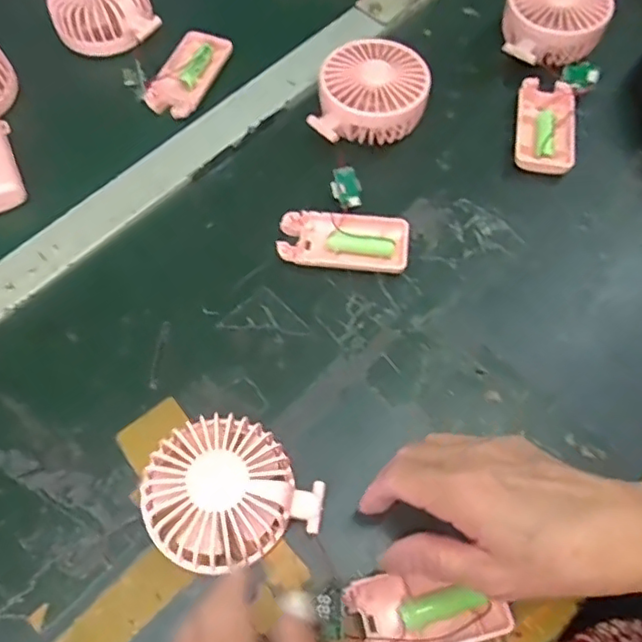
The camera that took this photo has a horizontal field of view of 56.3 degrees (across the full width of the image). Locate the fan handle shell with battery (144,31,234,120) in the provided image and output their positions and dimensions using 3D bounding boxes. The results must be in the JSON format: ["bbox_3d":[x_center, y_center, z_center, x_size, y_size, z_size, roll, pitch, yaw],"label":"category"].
[{"bbox_3d":[-0.117,-0.216,0.529,0.049,0.015,0.095,19,65,11],"label":"fan handle shell with battery"}]

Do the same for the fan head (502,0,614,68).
[{"bbox_3d":[0.204,-0.263,0.527,0.084,0.044,0.093,3,63,3],"label":"fan head"}]

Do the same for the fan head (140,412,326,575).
[{"bbox_3d":[-0.054,0.099,0.350,0.092,0.052,0.080,-23,65,-11],"label":"fan head"}]

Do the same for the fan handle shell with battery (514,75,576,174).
[{"bbox_3d":[0.184,-0.160,0.493,0.045,0.016,0.093,10,63,6],"label":"fan handle shell with battery"}]

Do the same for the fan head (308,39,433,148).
[{"bbox_3d":[0.042,-0.183,0.490,0.084,0.046,0.094,11,63,7],"label":"fan head"}]

